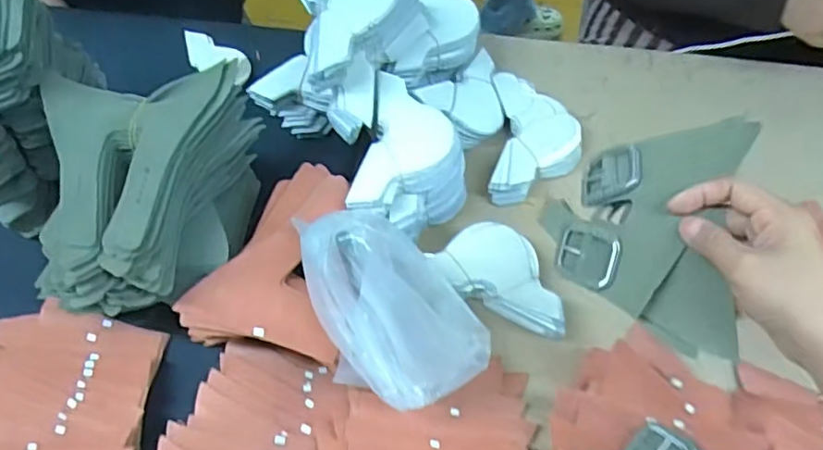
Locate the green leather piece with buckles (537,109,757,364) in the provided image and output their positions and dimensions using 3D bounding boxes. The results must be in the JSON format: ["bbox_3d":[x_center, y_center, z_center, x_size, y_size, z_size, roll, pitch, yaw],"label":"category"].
[{"bbox_3d":[0.159,0.004,0.420,0.126,0.024,0.150,4,85,31],"label":"green leather piece with buckles"}]

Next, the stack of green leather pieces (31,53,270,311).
[{"bbox_3d":[-0.247,-0.018,0.573,0.176,0.162,0.203,2,60,5],"label":"stack of green leather pieces"}]

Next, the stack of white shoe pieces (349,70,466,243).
[{"bbox_3d":[0.006,-0.052,0.640,0.094,0.120,0.156,8,61,9],"label":"stack of white shoe pieces"}]

